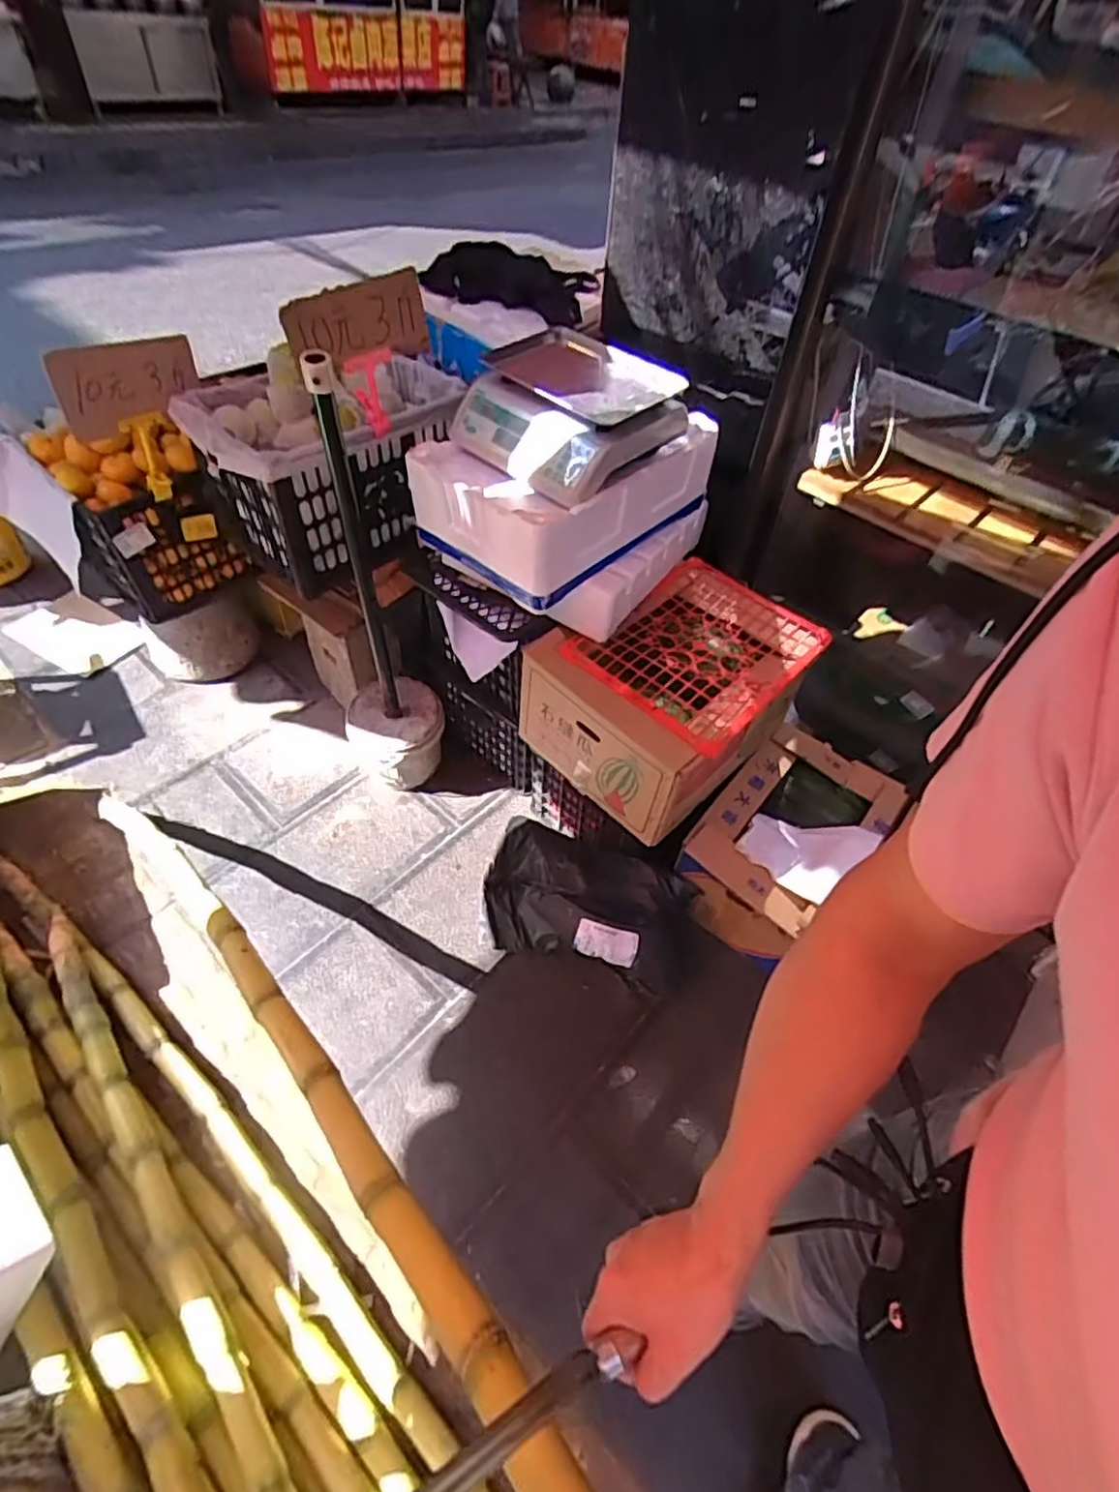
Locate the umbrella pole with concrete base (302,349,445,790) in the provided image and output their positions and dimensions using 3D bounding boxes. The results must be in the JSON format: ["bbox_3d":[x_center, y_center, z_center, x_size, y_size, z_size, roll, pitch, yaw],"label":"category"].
[{"bbox_3d":[-0.366,-0.270,1.347,0.216,1.015,0.229,-9,51,-13],"label":"umbrella pole with concrete base"}]

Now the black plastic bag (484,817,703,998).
[{"bbox_3d":[0.067,0.342,1.455,0.440,0.159,0.261,16,50,8],"label":"black plastic bag"}]

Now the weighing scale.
[{"bbox_3d":[0.012,-0.623,1.248,0.332,0.120,0.325,34,54,22],"label":"weighing scale"}]

